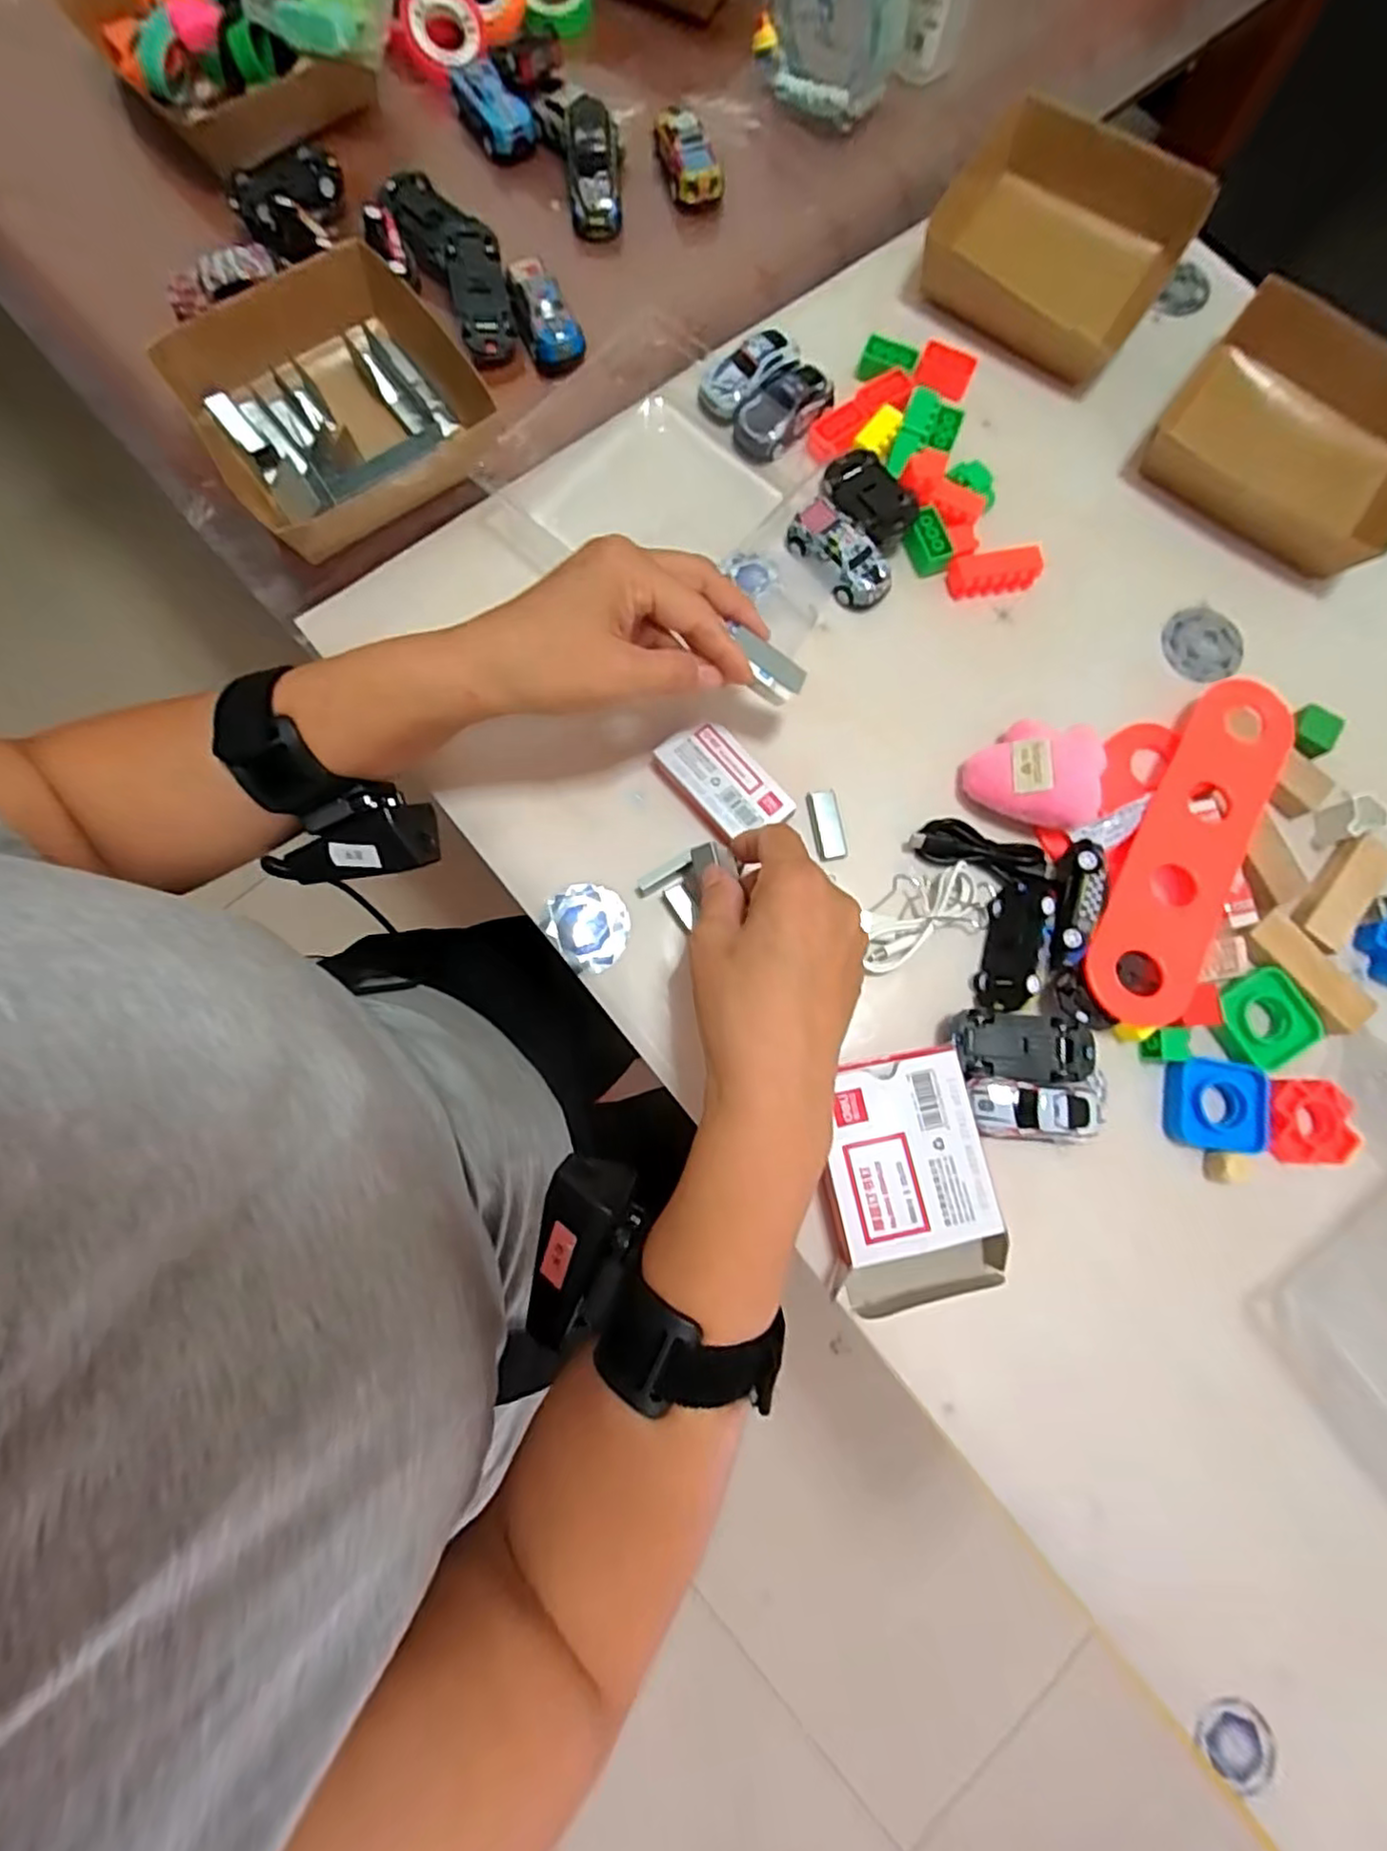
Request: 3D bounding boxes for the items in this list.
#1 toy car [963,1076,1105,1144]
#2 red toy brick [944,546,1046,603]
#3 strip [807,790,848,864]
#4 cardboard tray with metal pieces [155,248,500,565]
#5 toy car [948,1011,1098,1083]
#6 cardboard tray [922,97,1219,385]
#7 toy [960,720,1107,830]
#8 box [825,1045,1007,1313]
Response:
[{"bbox_3d":[0.159,0.087,0.324,0.060,0.022,0.026,3,79,-1],"label":"toy car"},{"bbox_3d":[0.168,-0.195,0.378,0.050,0.016,0.018,-9,80,-4],"label":"red toy brick"},{"bbox_3d":[0.070,-0.051,0.354,0.016,0.007,0.037,-8,79,-4],"label":"strip"},{"bbox_3d":[-0.189,-0.275,0.369,0.137,0.045,0.141,-37,82,-8],"label":"cardboard tray with metal pieces"},{"bbox_3d":[0.155,0.058,0.328,0.066,0.018,0.030,3,79,-1],"label":"toy car"},{"bbox_3d":[0.215,-0.405,0.401,0.129,0.040,0.129,32,80,4],"label":"cardboard tray"},{"bbox_3d":[0.174,-0.080,0.348,0.062,0.027,0.054,15,79,1],"label":"toy"},{"bbox_3d":[0.096,0.117,0.313,0.073,0.029,0.111,-10,80,-4],"label":"box"}]

